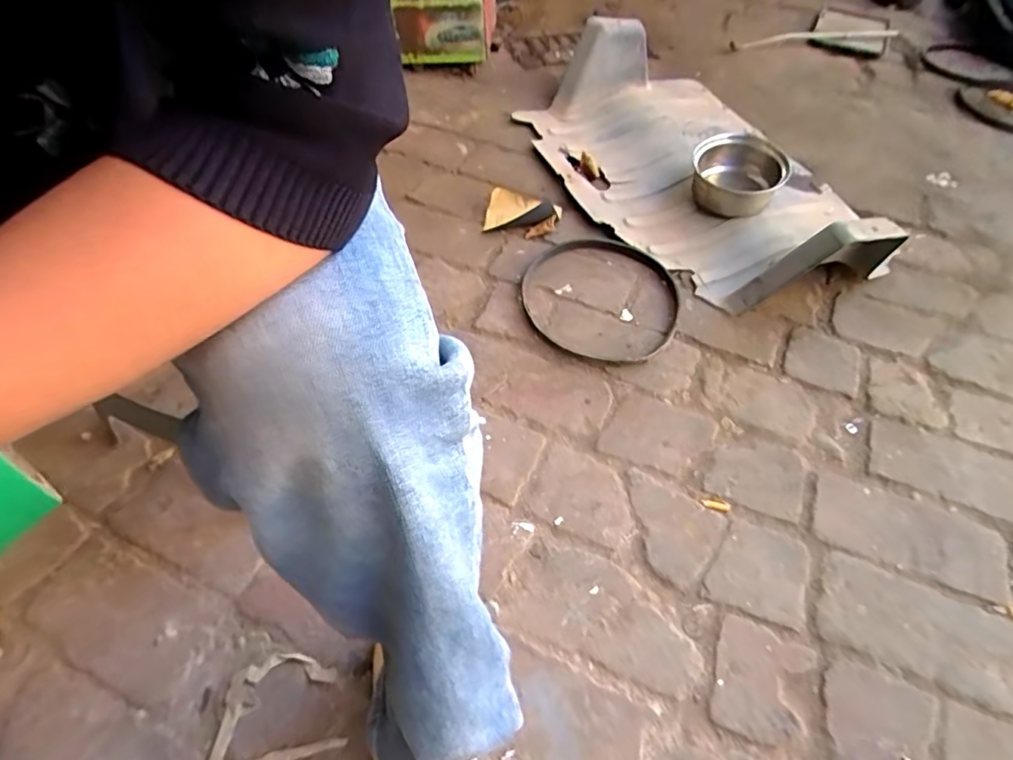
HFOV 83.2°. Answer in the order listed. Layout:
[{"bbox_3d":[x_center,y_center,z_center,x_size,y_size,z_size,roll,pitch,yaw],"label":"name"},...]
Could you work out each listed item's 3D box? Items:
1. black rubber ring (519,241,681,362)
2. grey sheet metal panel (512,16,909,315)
[{"bbox_3d":[0.151,-0.136,0.933,0.264,0.023,0.257,1,54,-1],"label":"black rubber ring"},{"bbox_3d":[0.353,-0.442,1.078,0.463,0.192,0.785,-16,54,-14],"label":"grey sheet metal panel"}]

